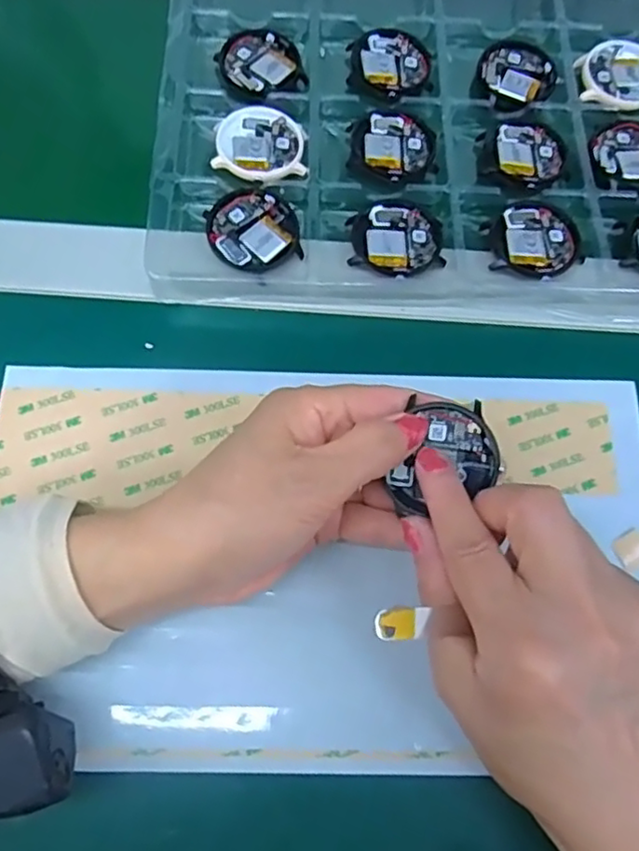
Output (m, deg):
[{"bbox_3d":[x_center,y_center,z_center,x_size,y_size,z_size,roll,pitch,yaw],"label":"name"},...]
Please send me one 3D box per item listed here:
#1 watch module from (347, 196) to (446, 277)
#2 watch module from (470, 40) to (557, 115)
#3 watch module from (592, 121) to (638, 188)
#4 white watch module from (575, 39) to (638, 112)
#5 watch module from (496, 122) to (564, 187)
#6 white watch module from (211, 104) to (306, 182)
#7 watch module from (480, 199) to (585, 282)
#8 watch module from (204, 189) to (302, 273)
[{"bbox_3d":[0.039,-0.094,0.316,0.046,0.004,0.044,6,72,0],"label":"watch module"},{"bbox_3d":[0.111,-0.197,0.359,0.043,0.006,0.049,23,73,6],"label":"watch module"},{"bbox_3d":[0.167,-0.145,0.339,0.041,0.005,0.047,10,73,1],"label":"watch module"},{"bbox_3d":[0.172,-0.198,0.359,0.048,0.005,0.046,-8,73,-4],"label":"white watch module"},{"bbox_3d":[0.112,-0.145,0.338,0.036,0.004,0.044,7,72,1],"label":"watch module"},{"bbox_3d":[-0.030,-0.151,0.336,0.046,0.005,0.045,6,72,0],"label":"white watch module"},{"bbox_3d":[0.107,-0.093,0.318,0.046,0.004,0.045,-13,73,-6],"label":"watch module"},{"bbox_3d":[-0.033,-0.098,0.314,0.043,0.006,0.043,-13,73,-6],"label":"watch module"}]

